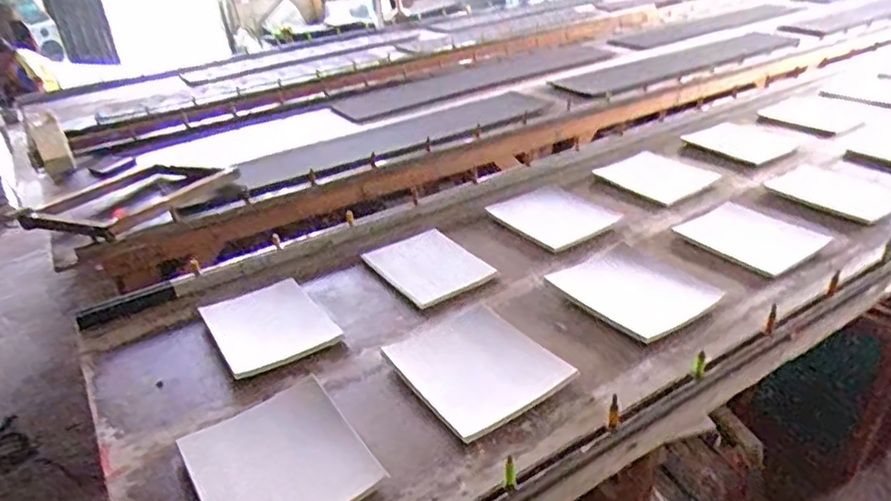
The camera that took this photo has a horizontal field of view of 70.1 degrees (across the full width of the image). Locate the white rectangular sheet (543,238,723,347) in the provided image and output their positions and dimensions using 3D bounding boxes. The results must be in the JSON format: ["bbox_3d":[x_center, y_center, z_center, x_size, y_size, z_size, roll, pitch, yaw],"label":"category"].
[{"bbox_3d":[0.388,0.077,1.319,0.243,0.019,0.313,-22,34,-24],"label":"white rectangular sheet"}]

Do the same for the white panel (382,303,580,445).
[{"bbox_3d":[0.055,0.205,1.154,0.237,0.012,0.294,-23,34,-26],"label":"white panel"}]

